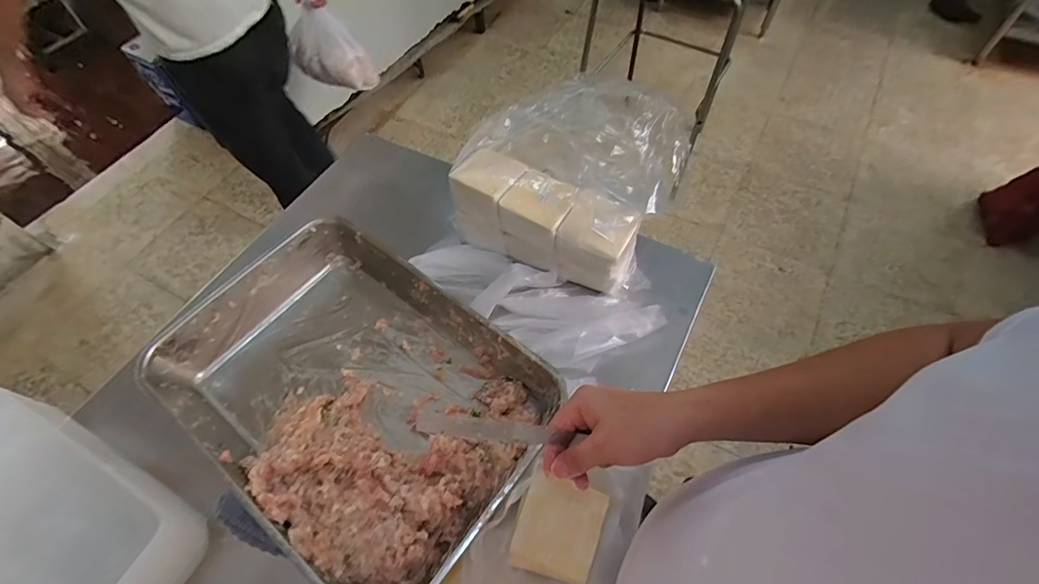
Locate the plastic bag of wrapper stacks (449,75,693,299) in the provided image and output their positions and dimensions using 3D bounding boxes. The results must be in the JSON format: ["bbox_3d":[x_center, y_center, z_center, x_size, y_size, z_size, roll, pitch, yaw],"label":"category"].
[{"bbox_3d":[0.072,-0.171,0.690,0.289,0.190,0.215,23,62,15],"label":"plastic bag of wrapper stacks"}]

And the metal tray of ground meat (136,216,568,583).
[{"bbox_3d":[-0.212,0.129,0.615,0.471,0.085,0.333,33,65,20],"label":"metal tray of ground meat"}]

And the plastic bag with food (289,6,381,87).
[{"bbox_3d":[-0.585,-0.740,1.428,0.260,0.209,0.071,18,61,13],"label":"plastic bag with food"}]

